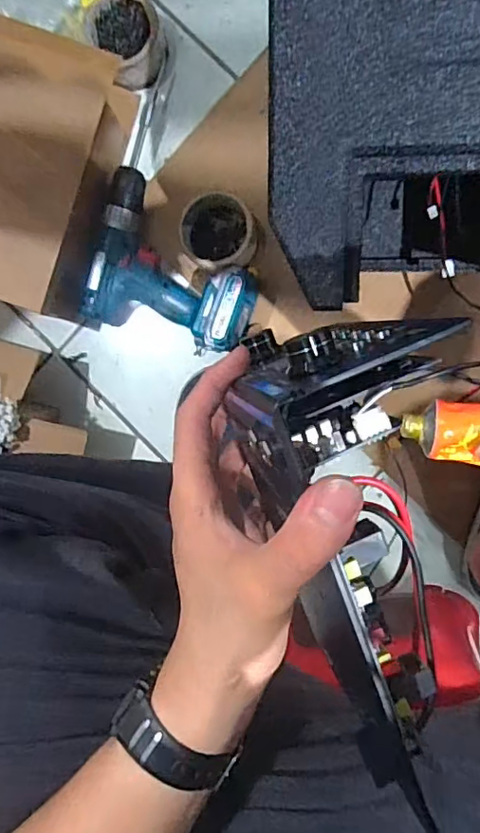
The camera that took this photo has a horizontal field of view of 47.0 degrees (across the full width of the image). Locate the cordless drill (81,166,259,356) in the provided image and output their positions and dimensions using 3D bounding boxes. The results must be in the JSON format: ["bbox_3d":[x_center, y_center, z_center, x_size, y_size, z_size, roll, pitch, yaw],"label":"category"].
[{"bbox_3d":[-0.074,-0.179,0.657,0.198,0.077,0.177,18,96,4],"label":"cordless drill"}]

